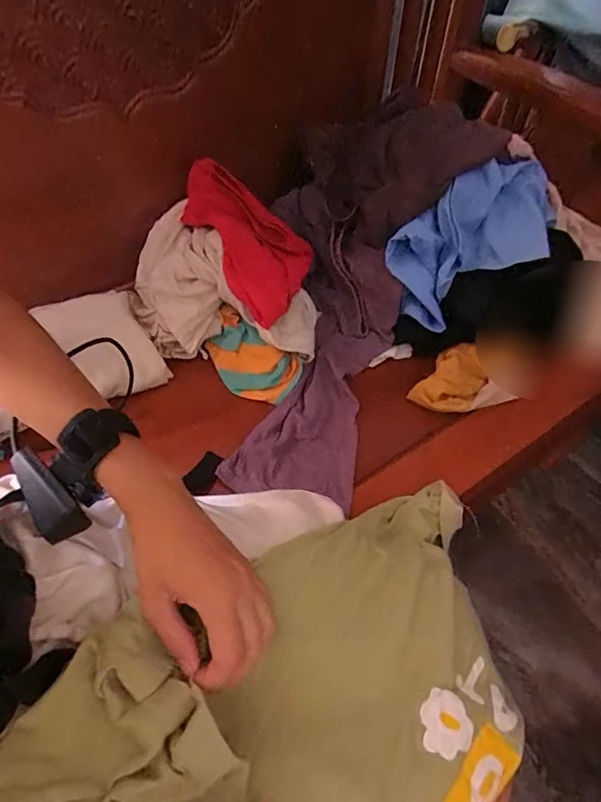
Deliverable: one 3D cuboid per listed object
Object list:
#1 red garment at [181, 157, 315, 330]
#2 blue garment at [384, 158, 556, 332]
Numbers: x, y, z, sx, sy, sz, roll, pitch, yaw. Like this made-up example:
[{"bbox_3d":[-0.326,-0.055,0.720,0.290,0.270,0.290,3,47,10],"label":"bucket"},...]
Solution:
[{"bbox_3d":[-0.054,-0.220,0.618,0.135,0.095,0.216,-24,59,-19],"label":"red garment"},{"bbox_3d":[0.244,-0.212,0.624,0.264,0.136,0.113,-33,62,-24],"label":"blue garment"}]

